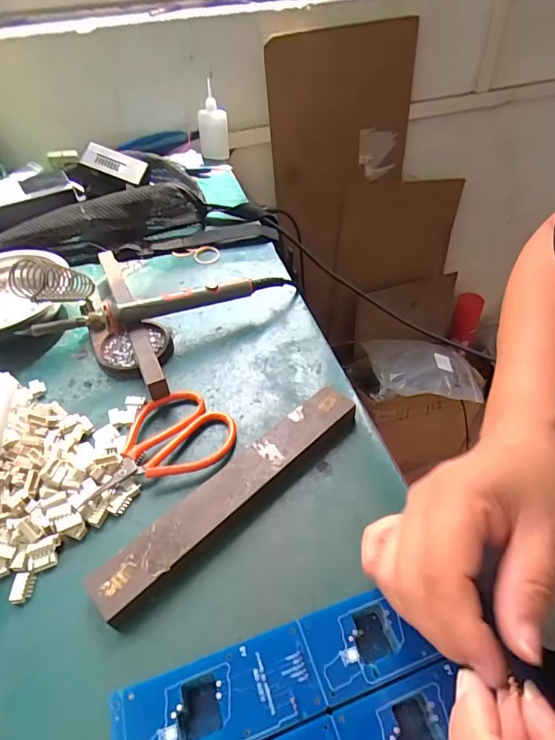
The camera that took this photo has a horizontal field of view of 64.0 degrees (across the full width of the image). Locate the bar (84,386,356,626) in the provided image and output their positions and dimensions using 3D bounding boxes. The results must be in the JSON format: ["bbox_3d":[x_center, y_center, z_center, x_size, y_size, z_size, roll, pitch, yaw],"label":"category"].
[{"bbox_3d":[-0.026,0.080,0.303,0.209,0.016,0.037,-35,52,-26],"label":"bar"}]

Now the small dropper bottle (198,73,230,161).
[{"bbox_3d":[-0.105,-0.397,0.717,0.046,0.105,0.050,-23,48,-17],"label":"small dropper bottle"}]

